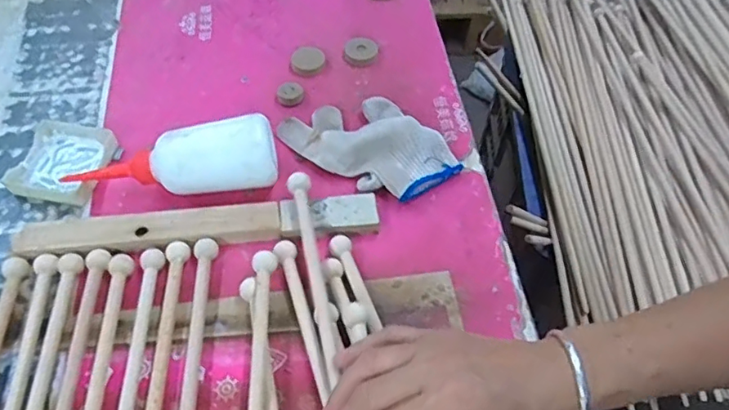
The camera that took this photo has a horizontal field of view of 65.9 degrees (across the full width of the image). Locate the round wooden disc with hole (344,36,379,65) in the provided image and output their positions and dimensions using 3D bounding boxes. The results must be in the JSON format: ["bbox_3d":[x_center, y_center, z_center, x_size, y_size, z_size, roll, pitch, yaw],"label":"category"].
[{"bbox_3d":[-0.004,-0.165,0.598,0.033,0.007,0.035,0,55,-1],"label":"round wooden disc with hole"}]

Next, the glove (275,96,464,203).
[{"bbox_3d":[0.003,-0.059,0.513,0.100,0.034,0.144,-36,63,-23],"label":"glove"}]

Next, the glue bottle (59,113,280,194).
[{"bbox_3d":[-0.164,-0.031,0.476,0.178,0.059,0.047,-11,56,-8],"label":"glue bottle"}]

